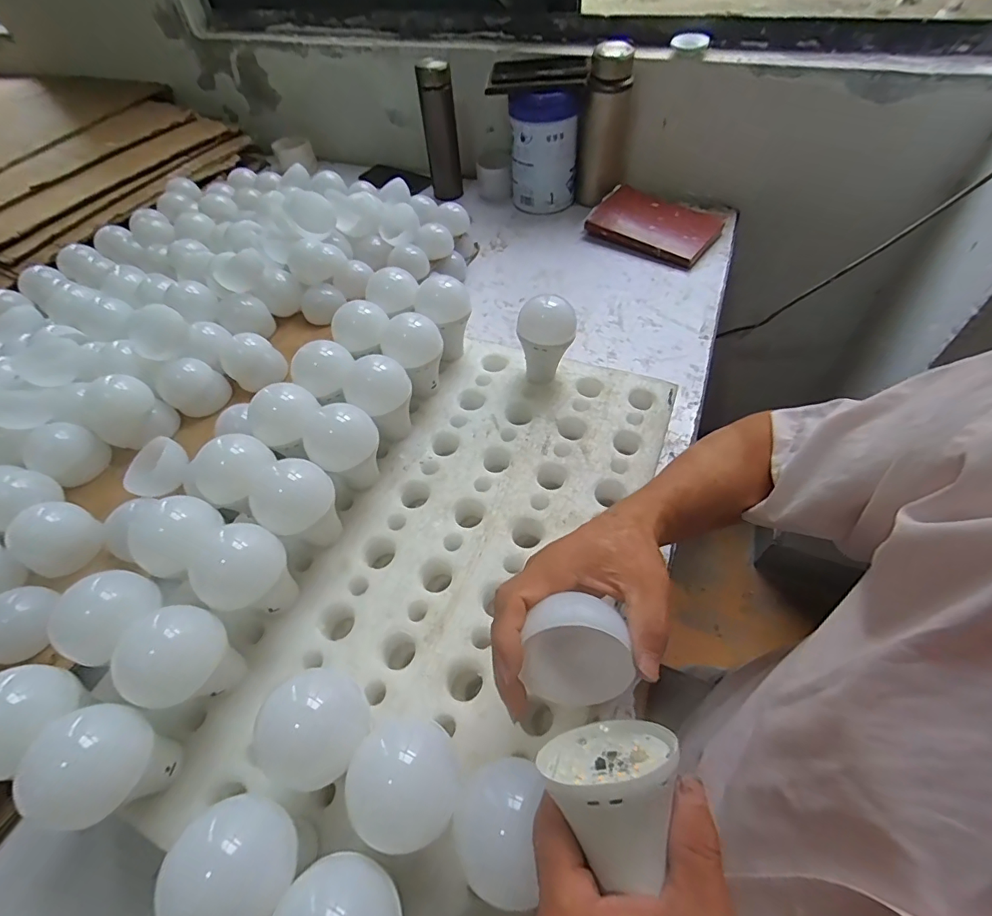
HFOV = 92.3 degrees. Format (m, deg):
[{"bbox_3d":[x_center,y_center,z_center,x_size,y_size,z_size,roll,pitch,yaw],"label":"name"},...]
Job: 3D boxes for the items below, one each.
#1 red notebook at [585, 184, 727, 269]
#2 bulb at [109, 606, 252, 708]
[{"bbox_3d":[0.288,-0.425,0.858,0.204,0.019,0.155,32,67,16],"label":"red notebook"},{"bbox_3d":[-0.227,0.153,0.354,0.062,0.095,0.065,-1,51,2],"label":"bulb"}]

